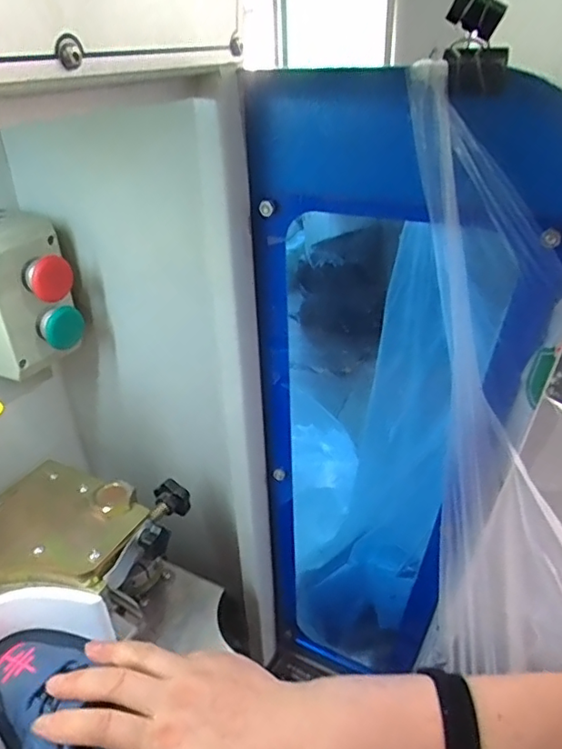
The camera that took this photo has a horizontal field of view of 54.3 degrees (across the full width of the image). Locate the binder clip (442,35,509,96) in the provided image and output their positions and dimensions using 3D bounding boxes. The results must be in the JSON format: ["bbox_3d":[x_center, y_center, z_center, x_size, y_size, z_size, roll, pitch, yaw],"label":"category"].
[{"bbox_3d":[0.099,-0.158,0.282,0.028,0.025,0.013,0,31,2],"label":"binder clip"}]

